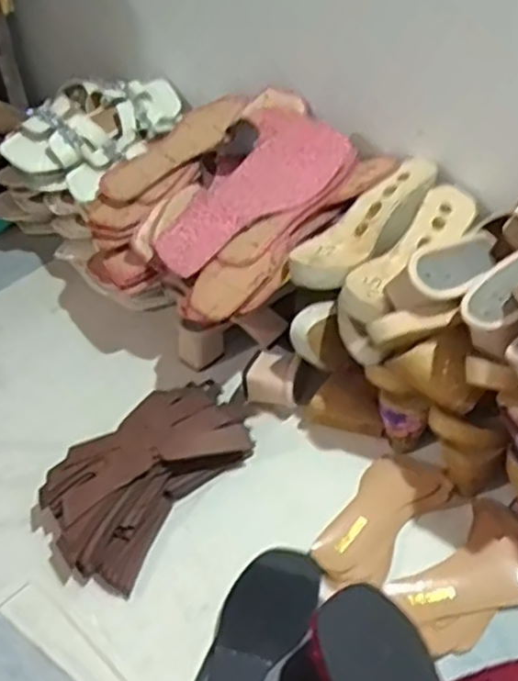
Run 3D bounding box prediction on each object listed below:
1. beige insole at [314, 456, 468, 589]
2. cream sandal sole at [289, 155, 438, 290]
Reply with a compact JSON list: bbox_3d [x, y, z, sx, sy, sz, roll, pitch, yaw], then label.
[{"bbox_3d":[0.134,0.193,0.755,0.090,0.016,0.174,29,53,28],"label":"beige insole"},{"bbox_3d":[0.121,-0.136,0.815,0.087,0.051,0.231,34,55,31],"label":"cream sandal sole"}]

